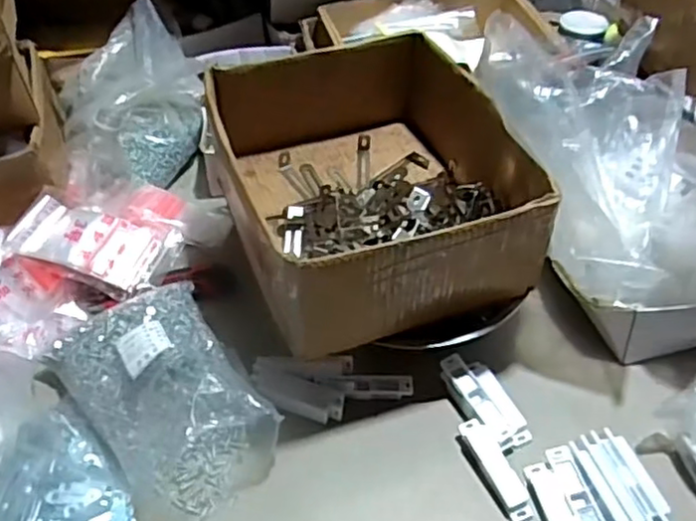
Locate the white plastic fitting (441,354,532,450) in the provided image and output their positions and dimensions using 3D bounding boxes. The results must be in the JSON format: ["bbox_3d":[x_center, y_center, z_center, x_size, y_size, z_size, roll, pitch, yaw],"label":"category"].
[{"bbox_3d":[0.127,0.130,0.633,0.047,0.018,0.099,-21,49,-19],"label":"white plastic fitting"}]

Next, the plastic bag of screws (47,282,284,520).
[{"bbox_3d":[-0.165,0.111,0.607,0.143,0.071,0.218,-29,52,-25],"label":"plastic bag of screws"}]

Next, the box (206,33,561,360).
[{"bbox_3d":[0.020,-0.080,0.672,0.252,0.117,0.307,-14,47,-13],"label":"box"}]

